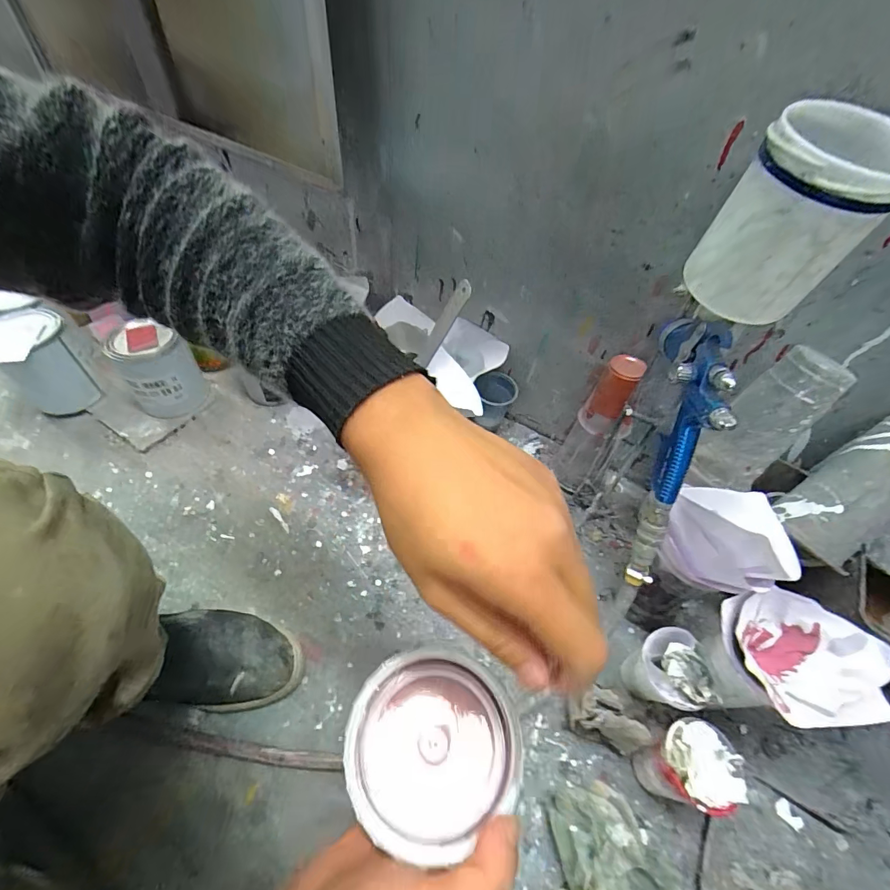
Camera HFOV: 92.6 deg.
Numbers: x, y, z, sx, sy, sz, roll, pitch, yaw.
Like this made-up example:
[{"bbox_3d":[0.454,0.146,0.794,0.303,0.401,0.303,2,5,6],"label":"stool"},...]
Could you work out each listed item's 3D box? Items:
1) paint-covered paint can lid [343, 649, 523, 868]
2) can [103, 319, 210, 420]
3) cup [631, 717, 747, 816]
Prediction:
[{"bbox_3d":[-0.007,0.171,0.248,0.096,0.018,0.093,2,54,-3],"label":"paint-covered paint can lid"},{"bbox_3d":[-0.461,-0.114,0.693,0.102,0.148,0.087,-31,62,-24],"label":"can"},{"bbox_3d":[0.247,0.331,0.442,0.071,0.098,0.071,2,54,-3],"label":"cup"}]

